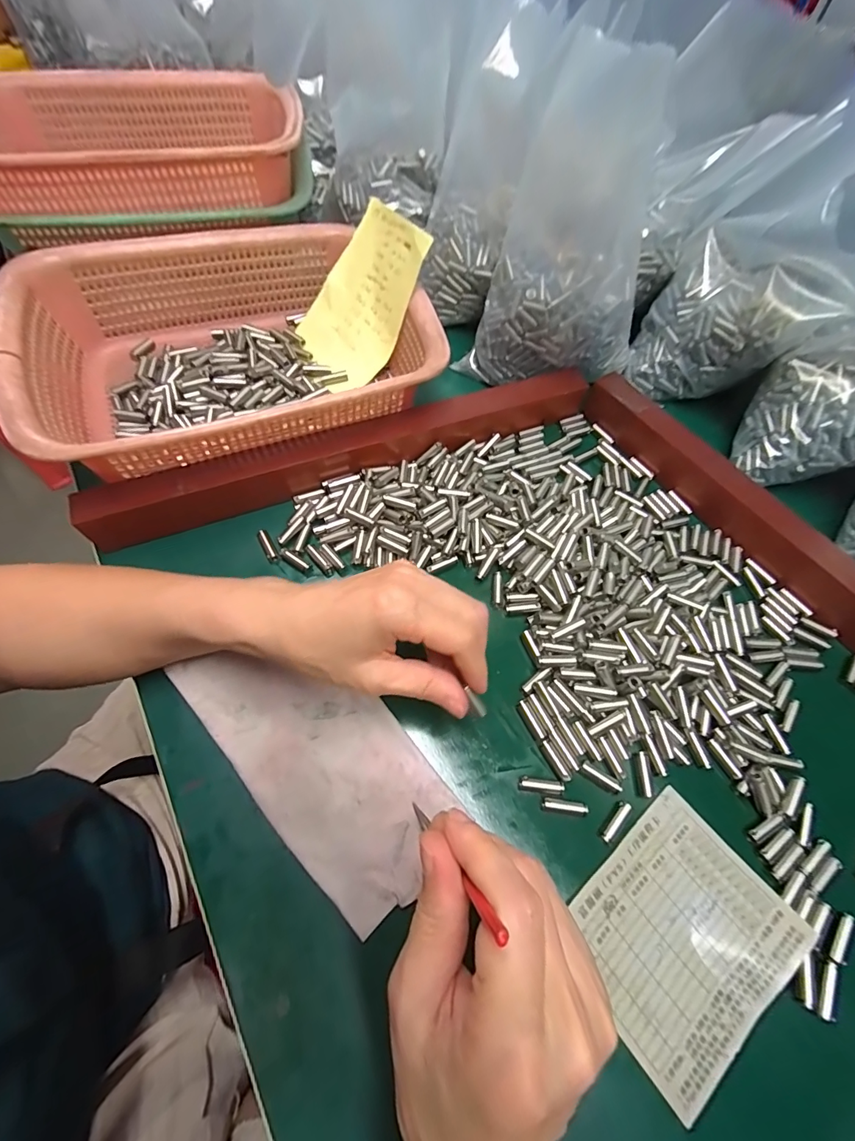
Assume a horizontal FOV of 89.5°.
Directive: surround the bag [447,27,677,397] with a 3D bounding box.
[{"bbox_3d":[0.113,-0.244,0.325,0.132,0.179,0.081,-8,65,-7],"label":"bag"}]

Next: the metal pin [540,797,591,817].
[{"bbox_3d":[0.079,0.135,0.248,0.026,0.005,0.007,9,64,1],"label":"metal pin"}]

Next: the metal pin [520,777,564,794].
[{"bbox_3d":[0.067,0.125,0.252,0.025,0.005,0.007,7,64,0],"label":"metal pin"}]

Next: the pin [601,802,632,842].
[{"bbox_3d":[0.107,0.143,0.245,0.006,0.004,0.024,39,68,15],"label":"pin"}]

